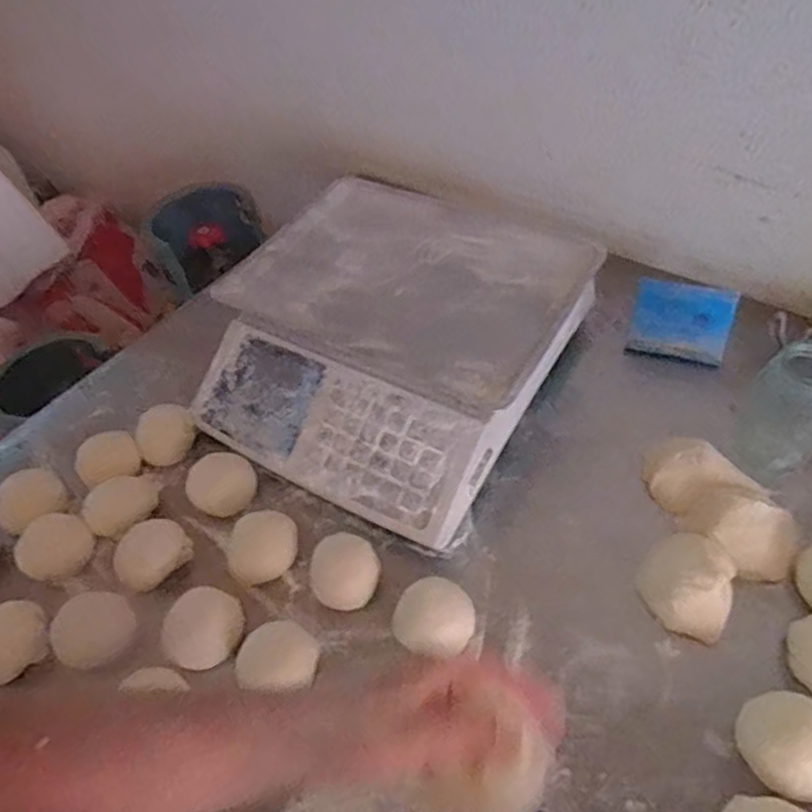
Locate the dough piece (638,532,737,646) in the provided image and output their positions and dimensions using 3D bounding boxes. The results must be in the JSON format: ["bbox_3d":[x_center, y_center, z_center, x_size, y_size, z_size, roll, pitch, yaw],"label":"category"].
[{"bbox_3d":[0.227,0.140,0.500,0.066,0.034,0.080,18,55,22],"label":"dough piece"}]

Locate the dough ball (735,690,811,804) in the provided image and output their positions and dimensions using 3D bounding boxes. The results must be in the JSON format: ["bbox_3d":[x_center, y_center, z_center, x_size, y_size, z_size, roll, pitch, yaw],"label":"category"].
[{"bbox_3d":[0.260,0.230,0.420,0.058,0.043,0.065,-24,51,-12],"label":"dough ball"}]

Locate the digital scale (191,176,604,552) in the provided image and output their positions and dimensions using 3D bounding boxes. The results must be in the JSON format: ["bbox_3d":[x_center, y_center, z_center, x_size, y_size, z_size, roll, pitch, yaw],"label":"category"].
[{"bbox_3d":[-0.017,-0.074,0.658,0.342,0.107,0.356,22,57,24],"label":"digital scale"}]

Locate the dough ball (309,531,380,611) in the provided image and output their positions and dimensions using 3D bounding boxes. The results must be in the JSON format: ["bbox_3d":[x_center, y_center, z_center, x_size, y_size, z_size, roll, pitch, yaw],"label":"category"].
[{"bbox_3d":[-0.052,0.144,0.539,0.058,0.030,0.062,-4,50,5],"label":"dough ball"}]

